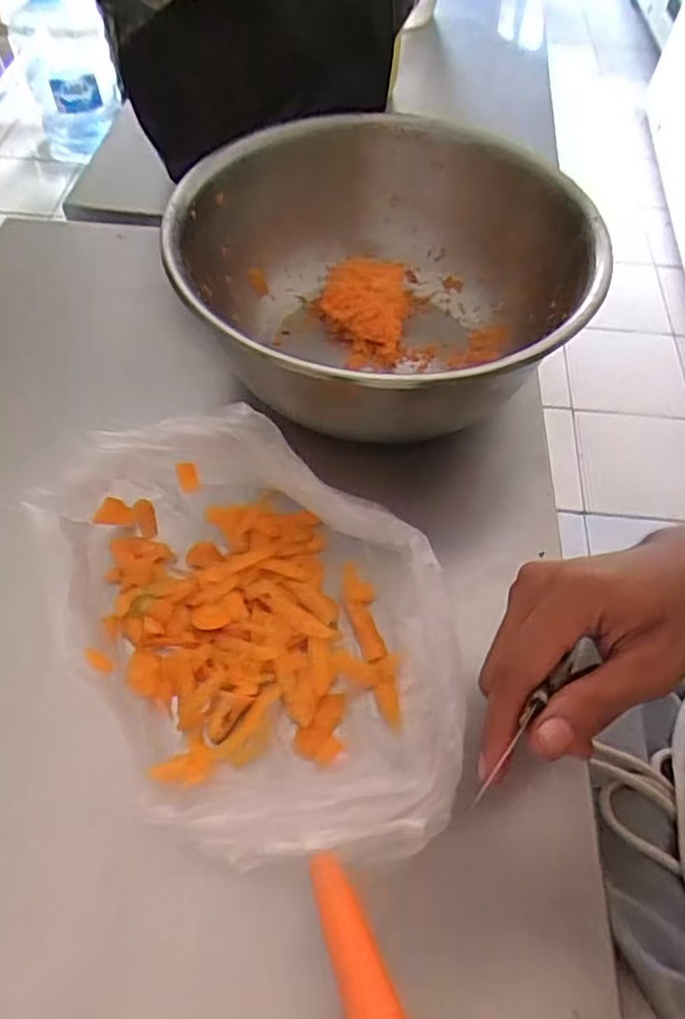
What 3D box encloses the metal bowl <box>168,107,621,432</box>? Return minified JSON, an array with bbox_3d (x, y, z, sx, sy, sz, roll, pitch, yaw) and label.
[{"bbox_3d":[0.028,-0.159,0.494,0.276,0.129,0.285,1,56,-2],"label":"metal bowl"}]

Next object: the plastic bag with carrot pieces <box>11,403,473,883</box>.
[{"bbox_3d":[-0.049,0.060,0.365,0.176,0.087,0.268,-27,61,-19],"label":"plastic bag with carrot pieces"}]

